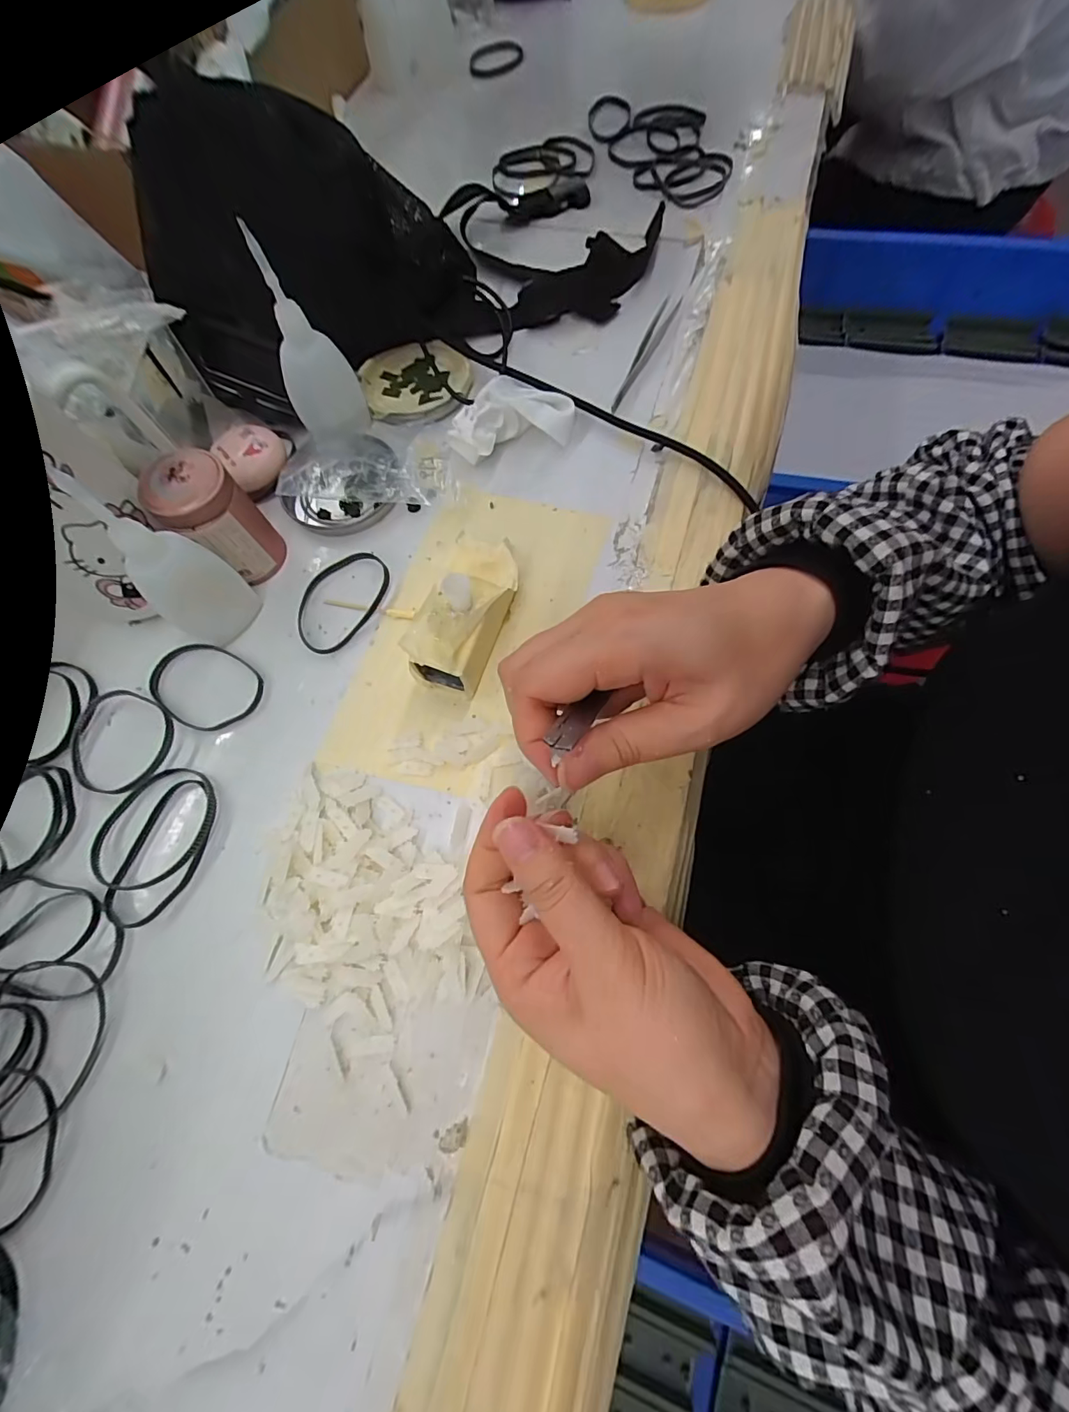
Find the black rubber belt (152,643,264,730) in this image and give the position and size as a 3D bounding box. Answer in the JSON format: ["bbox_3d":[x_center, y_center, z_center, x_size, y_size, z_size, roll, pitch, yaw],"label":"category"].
[{"bbox_3d":[-0.192,-0.012,0.284,0.068,0.006,0.049,27,73,12],"label":"black rubber belt"}]

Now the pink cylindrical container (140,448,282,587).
[{"bbox_3d":[-0.182,-0.107,0.285,0.040,0.067,0.044,-15,70,-3],"label":"pink cylindrical container"}]

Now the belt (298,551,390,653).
[{"bbox_3d":[-0.120,-0.067,0.299,0.048,0.008,0.071,34,75,14],"label":"belt"}]

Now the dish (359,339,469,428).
[{"bbox_3d":[-0.085,-0.232,0.356,0.078,0.015,0.078,-1,70,2],"label":"dish"}]

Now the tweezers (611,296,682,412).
[{"bbox_3d":[0.081,-0.262,0.359,0.012,0.006,0.124,24,73,11],"label":"tweezers"}]

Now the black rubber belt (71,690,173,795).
[{"bbox_3d":[-0.229,0.020,0.272,0.057,0.004,0.057,7,70,5],"label":"black rubber belt"}]

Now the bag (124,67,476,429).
[{"bbox_3d":[-0.150,-0.296,0.318,0.123,0.124,0.187,43,77,16],"label":"bag"}]

